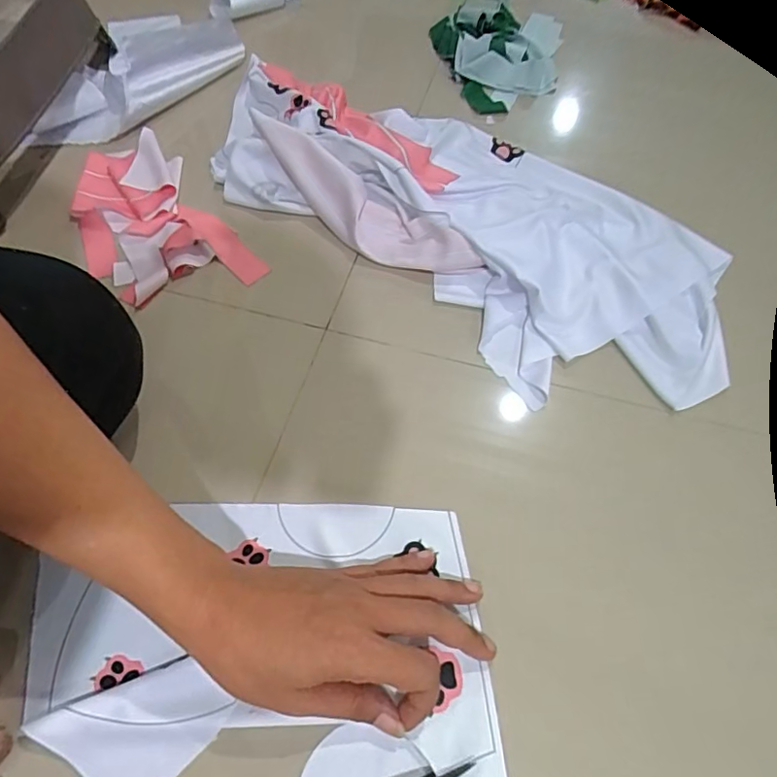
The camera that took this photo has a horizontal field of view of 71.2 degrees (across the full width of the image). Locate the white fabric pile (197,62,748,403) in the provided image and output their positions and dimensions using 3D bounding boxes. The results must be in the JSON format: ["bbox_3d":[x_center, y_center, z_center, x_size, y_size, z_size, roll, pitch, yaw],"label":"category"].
[{"bbox_3d":[0.057,-0.188,0.530,0.585,0.068,0.249,34,66,18],"label":"white fabric pile"}]

